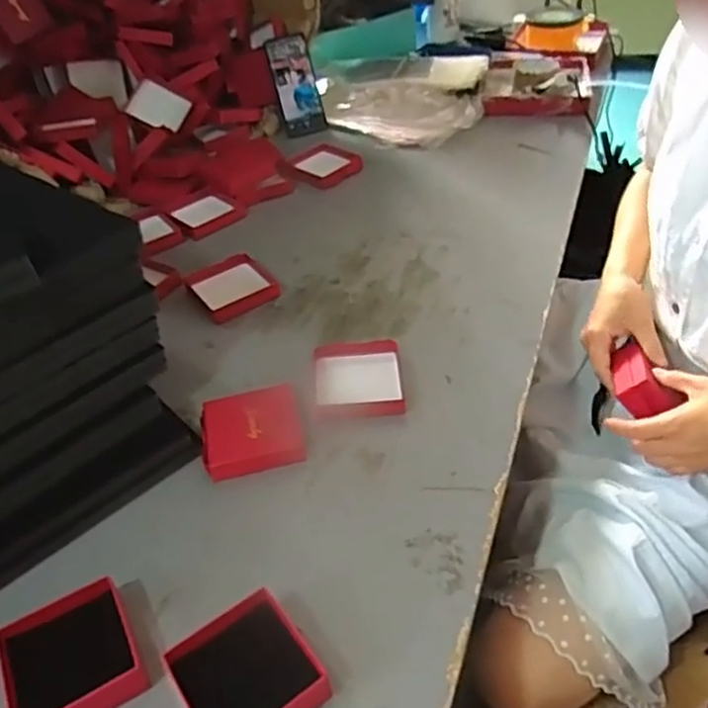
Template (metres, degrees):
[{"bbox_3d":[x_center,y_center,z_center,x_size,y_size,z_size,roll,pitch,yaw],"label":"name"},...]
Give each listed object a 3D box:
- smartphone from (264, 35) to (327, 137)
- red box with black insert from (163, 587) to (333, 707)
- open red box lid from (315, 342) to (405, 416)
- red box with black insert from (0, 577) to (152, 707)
[{"bbox_3d":[-0.105,-0.490,1.222,0.080,0.171,0.016,-17,23,-3],"label":"smartphone"},{"bbox_3d":[-0.075,0.232,0.475,0.091,0.036,0.092,-29,45,-23],"label":"red box with black insert"},{"bbox_3d":[0.006,0.029,0.705,0.090,0.021,0.097,-7,41,1],"label":"open red box lid"},{"bbox_3d":[-0.206,0.227,0.492,0.088,0.035,0.088,-25,44,-20],"label":"red box with black insert"}]

